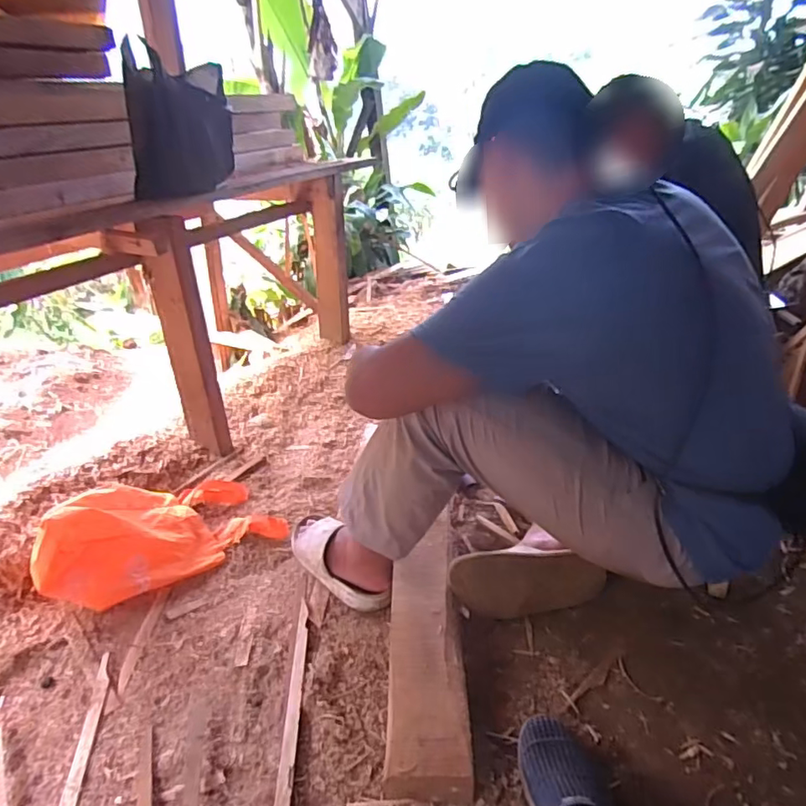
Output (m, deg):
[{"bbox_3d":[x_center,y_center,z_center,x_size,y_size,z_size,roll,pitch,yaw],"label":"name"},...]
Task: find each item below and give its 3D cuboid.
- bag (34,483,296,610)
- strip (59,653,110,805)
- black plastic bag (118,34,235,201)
[{"bbox_3d":[-0.549,0.228,1.228,0.453,0.210,0.282,-22,32,-28],"label":"bag"},{"bbox_3d":[-0.494,0.546,0.845,0.026,0.009,0.376,-10,29,-10],"label":"strip"},{"bbox_3d":[-0.521,-0.657,1.311,0.260,0.296,0.081,-27,37,-34],"label":"black plastic bag"}]

